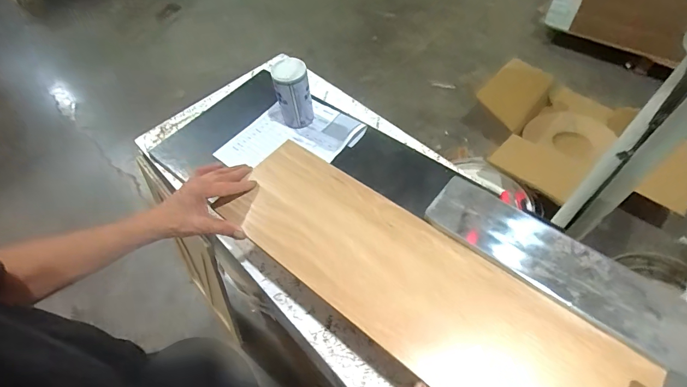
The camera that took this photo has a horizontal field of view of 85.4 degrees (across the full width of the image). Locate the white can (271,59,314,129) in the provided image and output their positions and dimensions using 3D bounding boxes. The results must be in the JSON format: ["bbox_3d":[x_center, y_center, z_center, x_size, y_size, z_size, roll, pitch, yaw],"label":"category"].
[{"bbox_3d":[-0.100,-0.201,0.745,0.067,0.120,0.071,-8,56,-1],"label":"white can"}]

